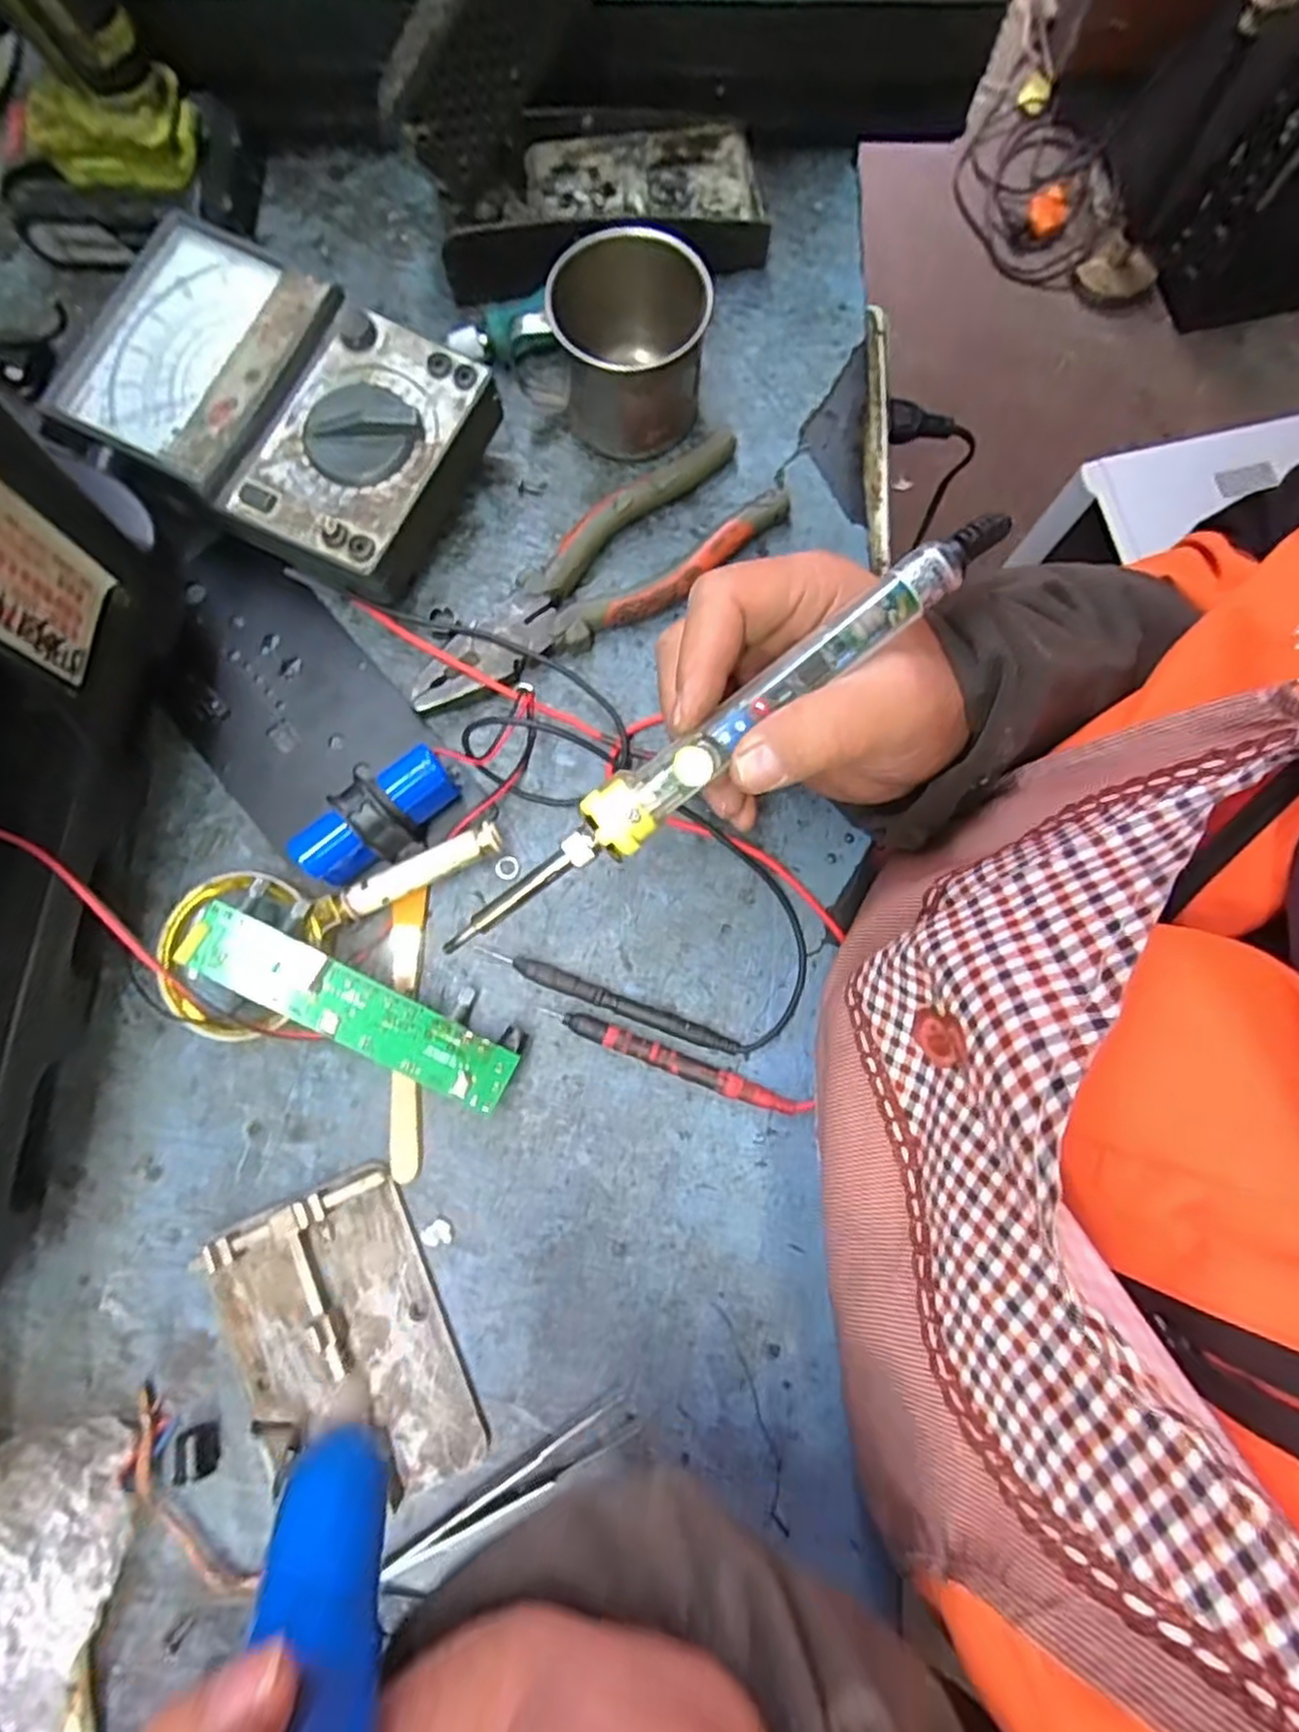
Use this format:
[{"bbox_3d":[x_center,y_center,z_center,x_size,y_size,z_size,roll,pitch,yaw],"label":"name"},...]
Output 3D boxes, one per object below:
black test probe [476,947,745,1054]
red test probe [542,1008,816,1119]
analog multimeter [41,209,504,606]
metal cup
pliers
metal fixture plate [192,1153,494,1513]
[{"bbox_3d":[-0.017,0.057,0.322,0.117,0.007,0.008,21,80,3],"label":"black test probe"},{"bbox_3d":[0.011,0.082,0.317,0.114,0.009,0.010,21,80,3],"label":"red test probe"},{"bbox_3d":[-0.164,-0.199,0.340,0.173,0.052,0.107,29,81,4],"label":"analog multimeter"},{"bbox_3d":[-0.009,-0.232,0.345,0.068,0.059,0.070,0,80,-1],"label":"metal cup"},{"bbox_3d":[-0.023,-0.127,0.349,0.187,0.015,0.054,-41,83,-7],"label":"pliers"},{"bbox_3d":[-0.121,0.187,0.293,0.079,0.017,0.115,-23,81,-5],"label":"metal fixture plate"}]

